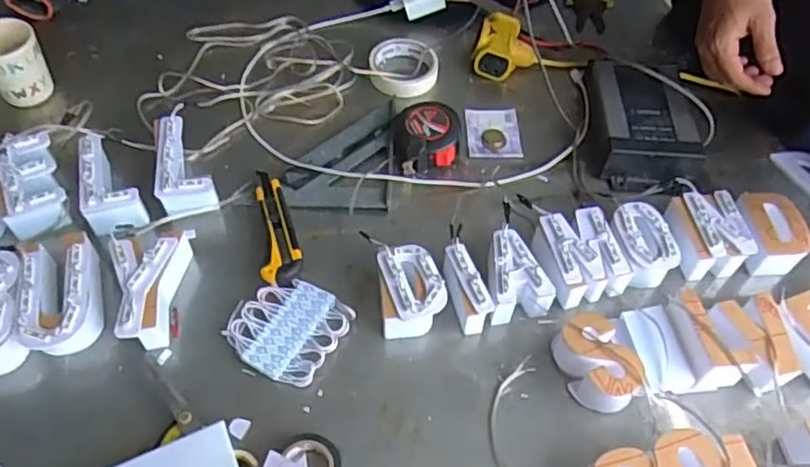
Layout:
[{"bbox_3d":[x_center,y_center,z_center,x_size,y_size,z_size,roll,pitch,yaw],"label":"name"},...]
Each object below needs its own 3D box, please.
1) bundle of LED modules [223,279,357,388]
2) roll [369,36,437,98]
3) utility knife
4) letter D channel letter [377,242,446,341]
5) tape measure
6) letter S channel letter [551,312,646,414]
[{"bbox_3d":[-0.116,0.094,0.635,0.104,0.014,0.102,24,56,15],"label":"bundle of LED modules"},{"bbox_3d":[-0.001,-0.226,0.865,0.090,0.036,0.090,1,53,-2],"label":"roll"},{"bbox_3d":[-0.139,-0.008,0.702,0.041,0.025,0.151,-7,54,-8],"label":"utility knife"},{"bbox_3d":[0.006,0.061,0.644,0.064,0.052,0.085,-4,53,-6],"label":"letter D channel letter"},{"bbox_3d":[0.026,-0.115,0.780,0.075,0.048,0.086,-4,53,-5],"label":"tape measure"},{"bbox_3d":[0.183,0.122,0.606,0.059,0.050,0.089,-16,55,-14],"label":"letter S channel letter"}]

